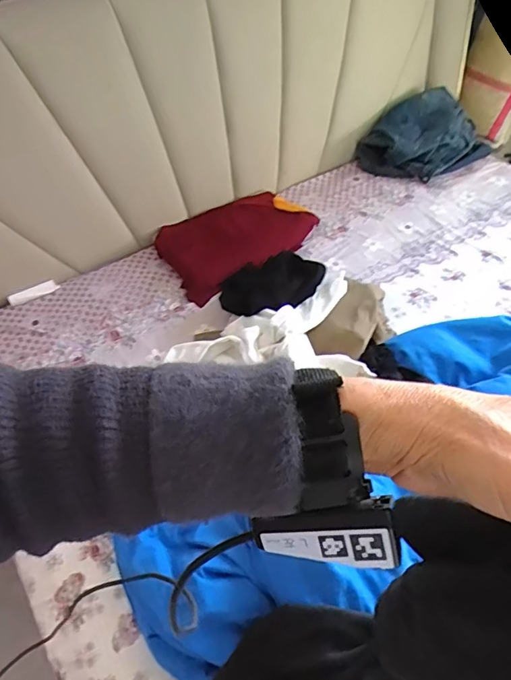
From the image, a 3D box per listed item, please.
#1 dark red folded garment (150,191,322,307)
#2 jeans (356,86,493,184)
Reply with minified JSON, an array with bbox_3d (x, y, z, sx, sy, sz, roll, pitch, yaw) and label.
[{"bbox_3d":[-0.043,-0.300,1.358,0.444,0.075,0.259,-24,50,-17],"label":"dark red folded garment"},{"bbox_3d":[0.576,-0.692,1.581,0.418,0.198,0.237,-24,50,-17],"label":"jeans"}]

